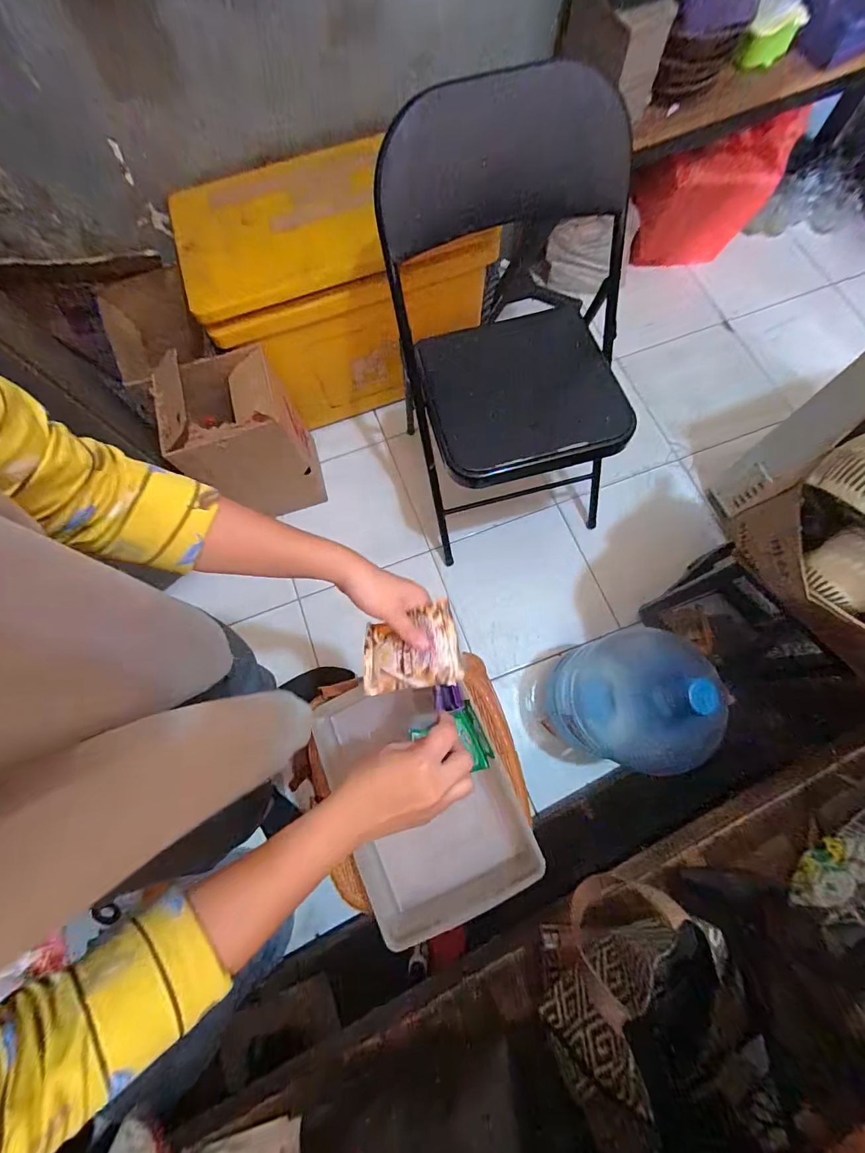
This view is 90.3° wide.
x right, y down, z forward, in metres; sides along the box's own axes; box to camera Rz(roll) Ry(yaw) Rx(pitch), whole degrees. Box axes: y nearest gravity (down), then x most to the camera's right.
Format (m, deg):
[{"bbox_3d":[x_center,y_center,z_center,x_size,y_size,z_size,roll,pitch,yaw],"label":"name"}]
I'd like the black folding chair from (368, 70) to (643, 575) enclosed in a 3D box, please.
[{"bbox_3d":[0.175,-0.432,0.908,0.442,0.714,0.452,-13,73,-1],"label":"black folding chair"}]

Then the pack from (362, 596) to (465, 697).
[{"bbox_3d":[-0.025,0.077,0.443,0.110,0.017,0.076,-16,71,29],"label":"pack"}]

